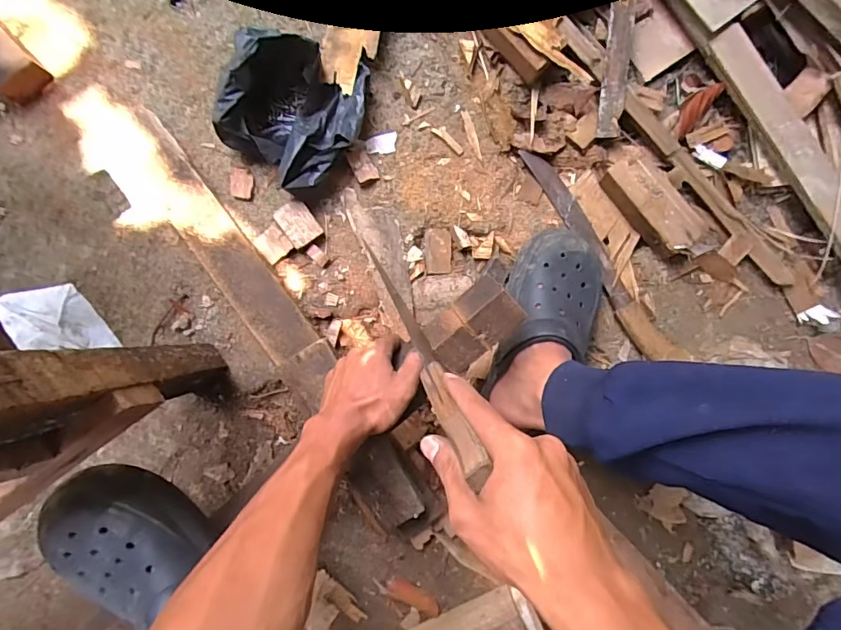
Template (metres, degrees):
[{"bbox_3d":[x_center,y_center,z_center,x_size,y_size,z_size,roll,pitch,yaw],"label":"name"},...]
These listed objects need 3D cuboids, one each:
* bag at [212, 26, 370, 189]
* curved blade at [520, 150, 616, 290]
[{"bbox_3d":[-0.159,-0.250,0.597,0.165,0.094,0.176,18,86,-3],"label":"bag"},{"bbox_3d":[0.206,-0.136,0.658,0.038,0.007,0.240,-28,83,-10],"label":"curved blade"}]

